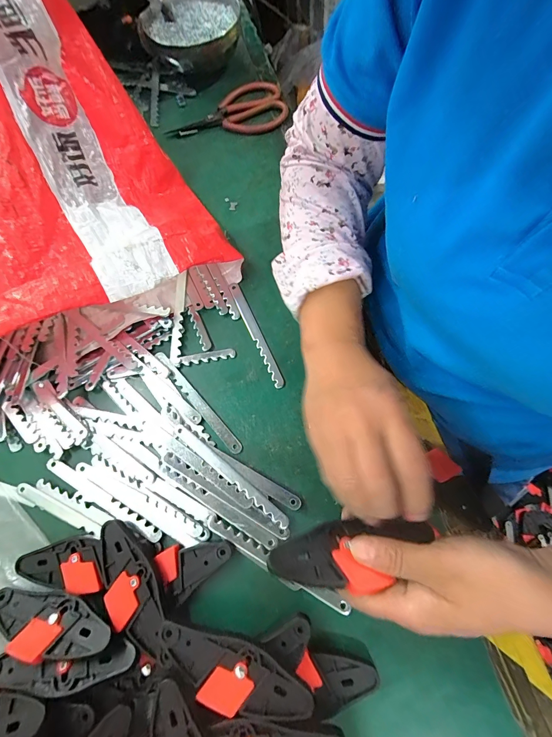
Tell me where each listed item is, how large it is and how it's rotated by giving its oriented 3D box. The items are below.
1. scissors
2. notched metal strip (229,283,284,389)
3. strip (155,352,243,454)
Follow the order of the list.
[{"bbox_3d":[-0.077,-0.395,0.513,0.185,0.025,0.089,-18,70,-2],"label":"scissors"},{"bbox_3d":[-0.024,-0.043,0.395,0.013,0.004,0.148,-24,71,-4],"label":"notched metal strip"},{"bbox_3d":[-0.089,0.036,0.368,0.013,0.004,0.147,-41,75,-12],"label":"strip"}]

